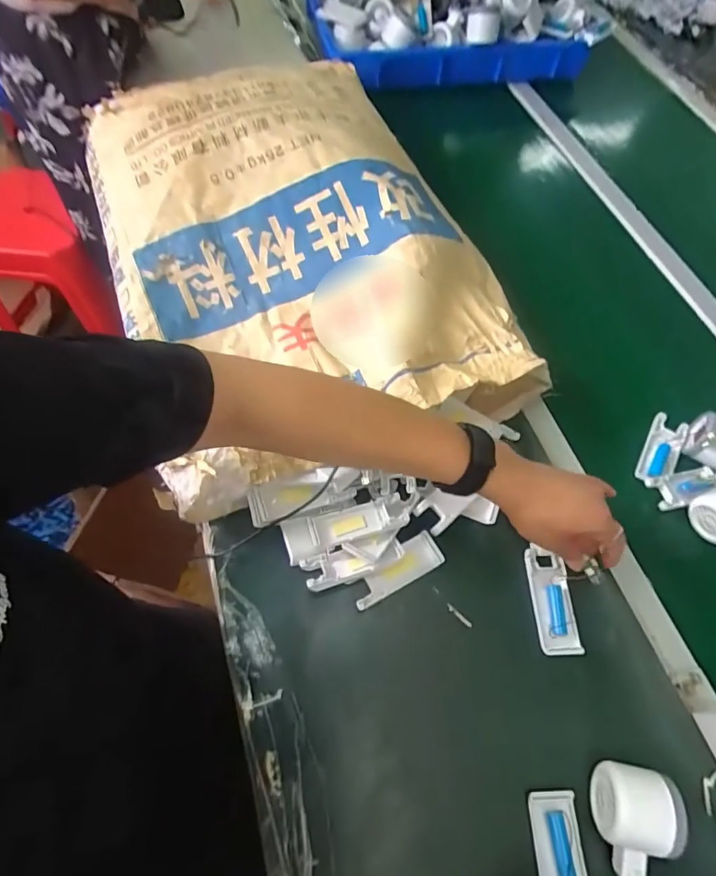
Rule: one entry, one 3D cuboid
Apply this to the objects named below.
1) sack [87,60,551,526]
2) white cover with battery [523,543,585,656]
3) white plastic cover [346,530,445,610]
[{"bbox_3d":[-0.099,-0.277,0.657,0.432,0.110,0.663,-19,65,-14],"label":"sack"},{"bbox_3d":[0.201,0.167,0.503,0.043,0.010,0.102,0,62,-4],"label":"white cover with battery"},{"bbox_3d":[0.040,0.138,0.512,0.102,0.013,0.037,-27,67,-17],"label":"white plastic cover"}]

